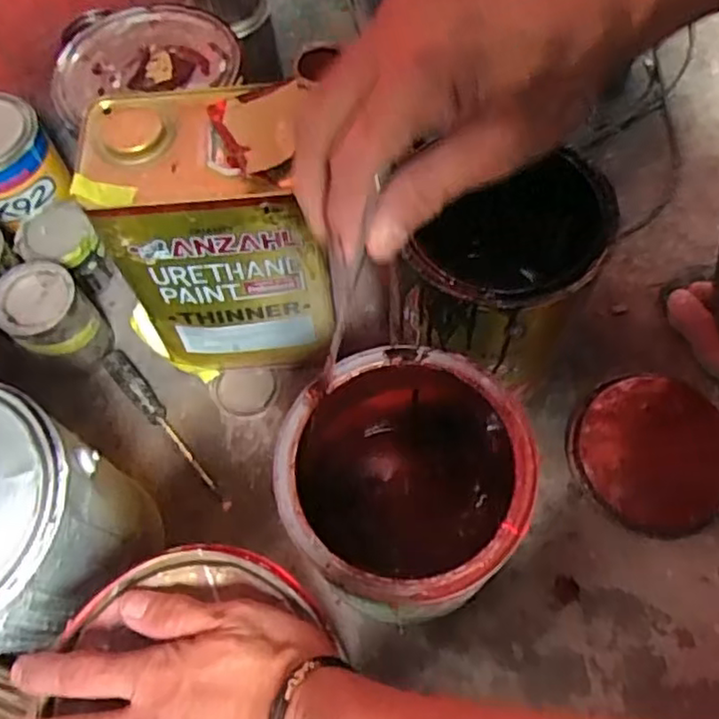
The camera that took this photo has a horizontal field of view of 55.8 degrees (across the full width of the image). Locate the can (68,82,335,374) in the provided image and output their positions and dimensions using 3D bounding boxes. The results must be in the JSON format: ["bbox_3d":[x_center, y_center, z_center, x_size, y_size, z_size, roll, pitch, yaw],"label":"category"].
[{"bbox_3d":[-0.104,-0.091,0.572,0.157,0.255,0.111,-4,64,1],"label":"can"}]

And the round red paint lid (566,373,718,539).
[{"bbox_3d":[0.271,0.083,0.614,0.144,0.016,0.141,-1,64,3],"label":"round red paint lid"}]

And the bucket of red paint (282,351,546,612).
[{"bbox_3d":[0.029,0.103,0.514,0.158,0.196,0.167,-1,64,3],"label":"bucket of red paint"}]

